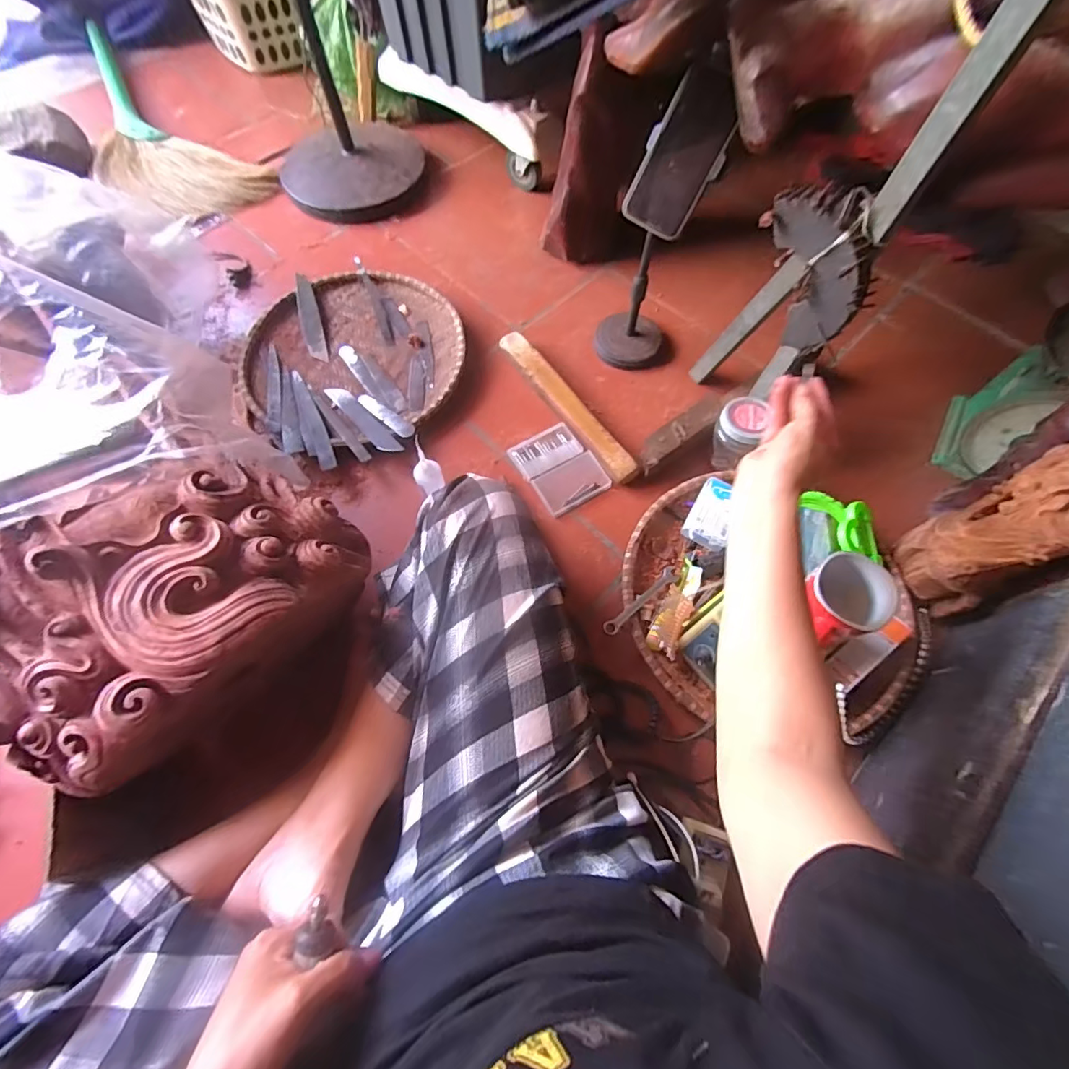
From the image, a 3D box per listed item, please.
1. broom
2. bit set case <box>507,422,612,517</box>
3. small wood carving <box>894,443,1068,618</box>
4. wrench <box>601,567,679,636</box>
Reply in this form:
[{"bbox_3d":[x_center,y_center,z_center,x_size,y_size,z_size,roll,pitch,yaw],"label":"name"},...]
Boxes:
[{"bbox_3d":[-0.819,-0.840,1.041,0.253,0.041,0.730,-40,72,-18],"label":"broom"},{"bbox_3d":[0.035,-0.096,0.726,0.097,0.013,0.127,-29,69,-14],"label":"bit set case"},{"bbox_3d":[0.488,-0.024,0.477,0.084,0.336,0.097,-26,68,-13],"label":"small wood carving"},{"bbox_3d":[0.134,0.081,0.631,0.132,0.012,0.020,-34,70,-30],"label":"wrench"}]

